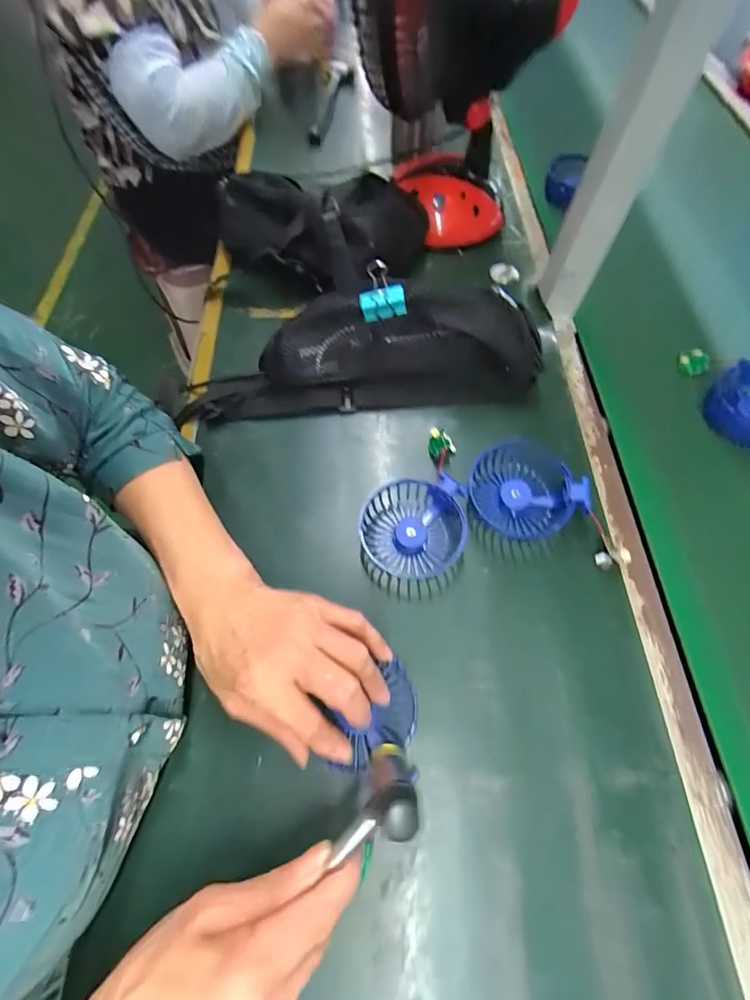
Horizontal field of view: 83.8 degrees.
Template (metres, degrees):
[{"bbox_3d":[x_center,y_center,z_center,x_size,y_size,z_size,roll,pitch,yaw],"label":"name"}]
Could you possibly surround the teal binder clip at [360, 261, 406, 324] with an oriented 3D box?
[{"bbox_3d":[0.008,-0.194,0.397,0.044,0.040,0.034,-1,65,-1],"label":"teal binder clip"}]

